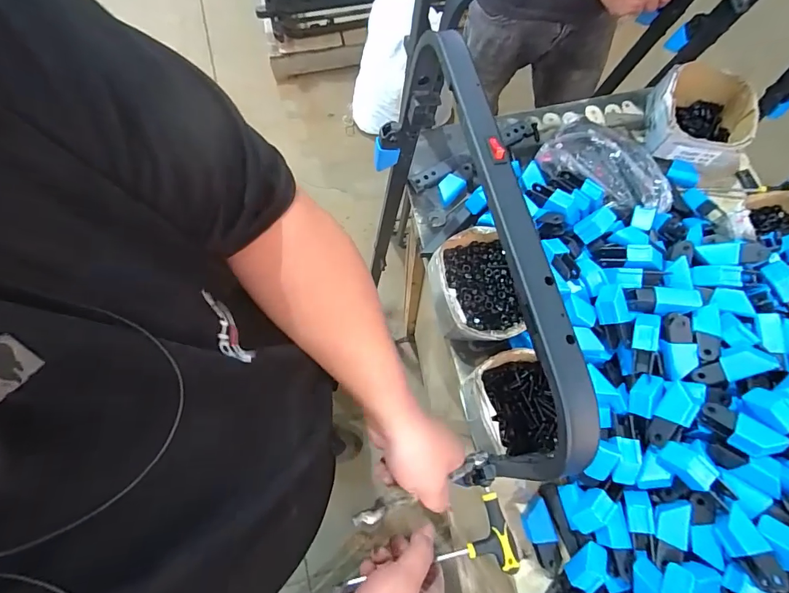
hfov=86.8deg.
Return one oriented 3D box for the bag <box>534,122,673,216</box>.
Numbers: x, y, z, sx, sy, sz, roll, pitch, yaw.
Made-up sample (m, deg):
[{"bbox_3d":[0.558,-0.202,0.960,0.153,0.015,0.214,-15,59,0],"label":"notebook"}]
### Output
[{"bbox_3d":[0.358,-0.209,0.698,0.226,0.045,0.144,32,74,9],"label":"bag"}]

